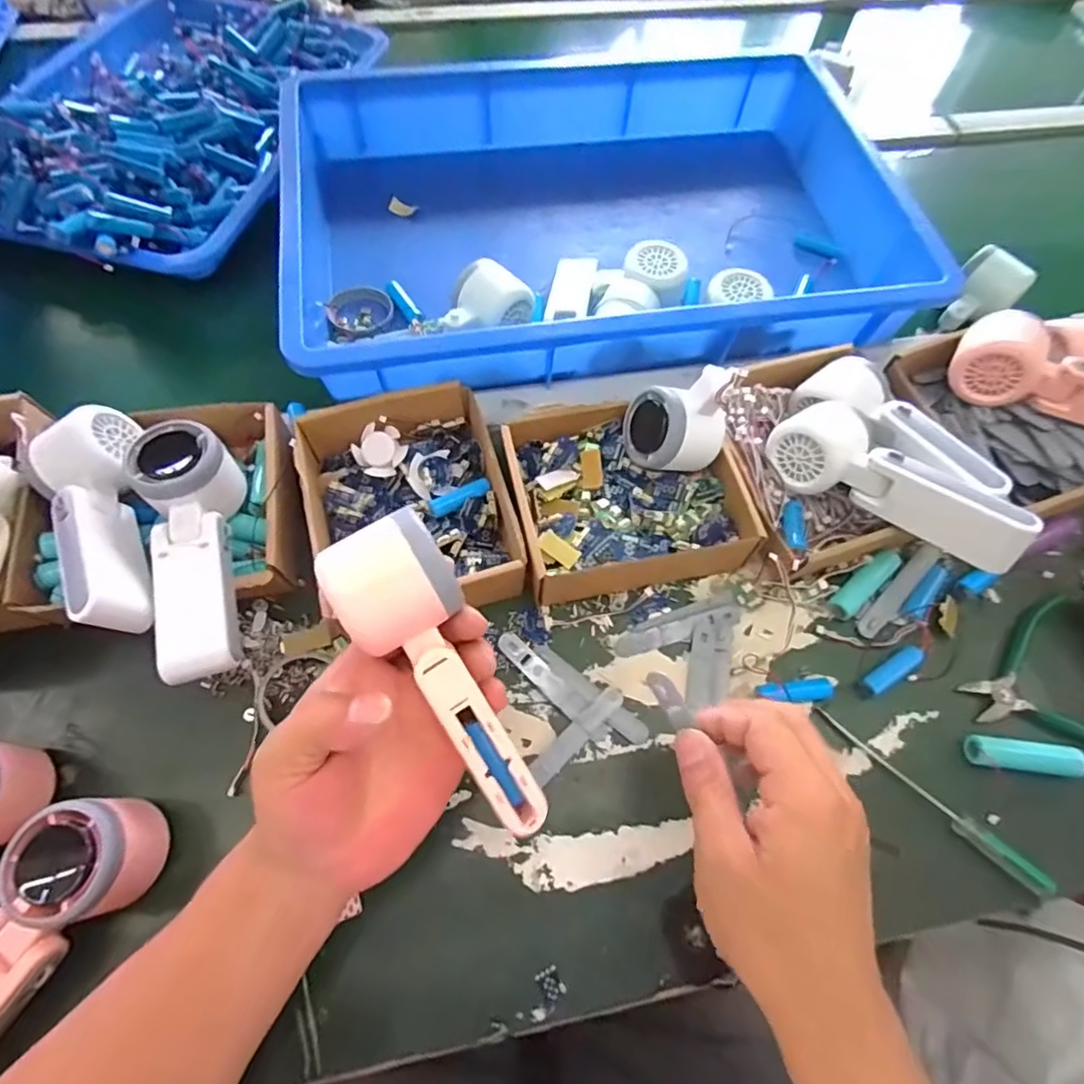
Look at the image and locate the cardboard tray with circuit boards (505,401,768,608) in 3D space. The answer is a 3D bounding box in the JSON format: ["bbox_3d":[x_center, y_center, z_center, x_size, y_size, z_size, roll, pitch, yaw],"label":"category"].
[{"bbox_3d":[0.061,-0.039,0.427,0.164,0.039,0.142,-9,65,-6],"label":"cardboard tray with circuit boards"}]

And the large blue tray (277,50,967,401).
[{"bbox_3d":[0.049,-0.318,0.561,0.556,0.100,0.370,-9,65,-7],"label":"large blue tray"}]

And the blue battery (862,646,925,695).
[{"bbox_3d":[0.245,0.090,0.401,0.048,0.010,0.013,-28,68,-15],"label":"blue battery"}]

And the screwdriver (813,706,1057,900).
[{"bbox_3d":[0.245,0.162,0.367,0.156,0.012,0.012,40,74,24],"label":"screwdriver"}]

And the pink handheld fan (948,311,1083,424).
[{"bbox_3d":[0.430,-0.116,0.453,0.203,0.072,0.065,22,65,9],"label":"pink handheld fan"}]

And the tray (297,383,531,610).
[{"bbox_3d":[-0.098,-0.028,0.425,0.141,0.045,0.167,-12,65,-8],"label":"tray"}]

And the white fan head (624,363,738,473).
[{"bbox_3d":[0.102,-0.094,0.419,0.052,0.087,0.060,-4,45,-34],"label":"white fan head"}]

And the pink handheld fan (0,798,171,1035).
[{"bbox_3d":[-0.281,0.211,0.297,0.065,0.043,0.168,38,69,15],"label":"pink handheld fan"}]

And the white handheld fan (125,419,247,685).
[{"bbox_3d":[-0.221,0.002,0.369,0.058,0.040,0.171,-17,66,-10],"label":"white handheld fan"}]

